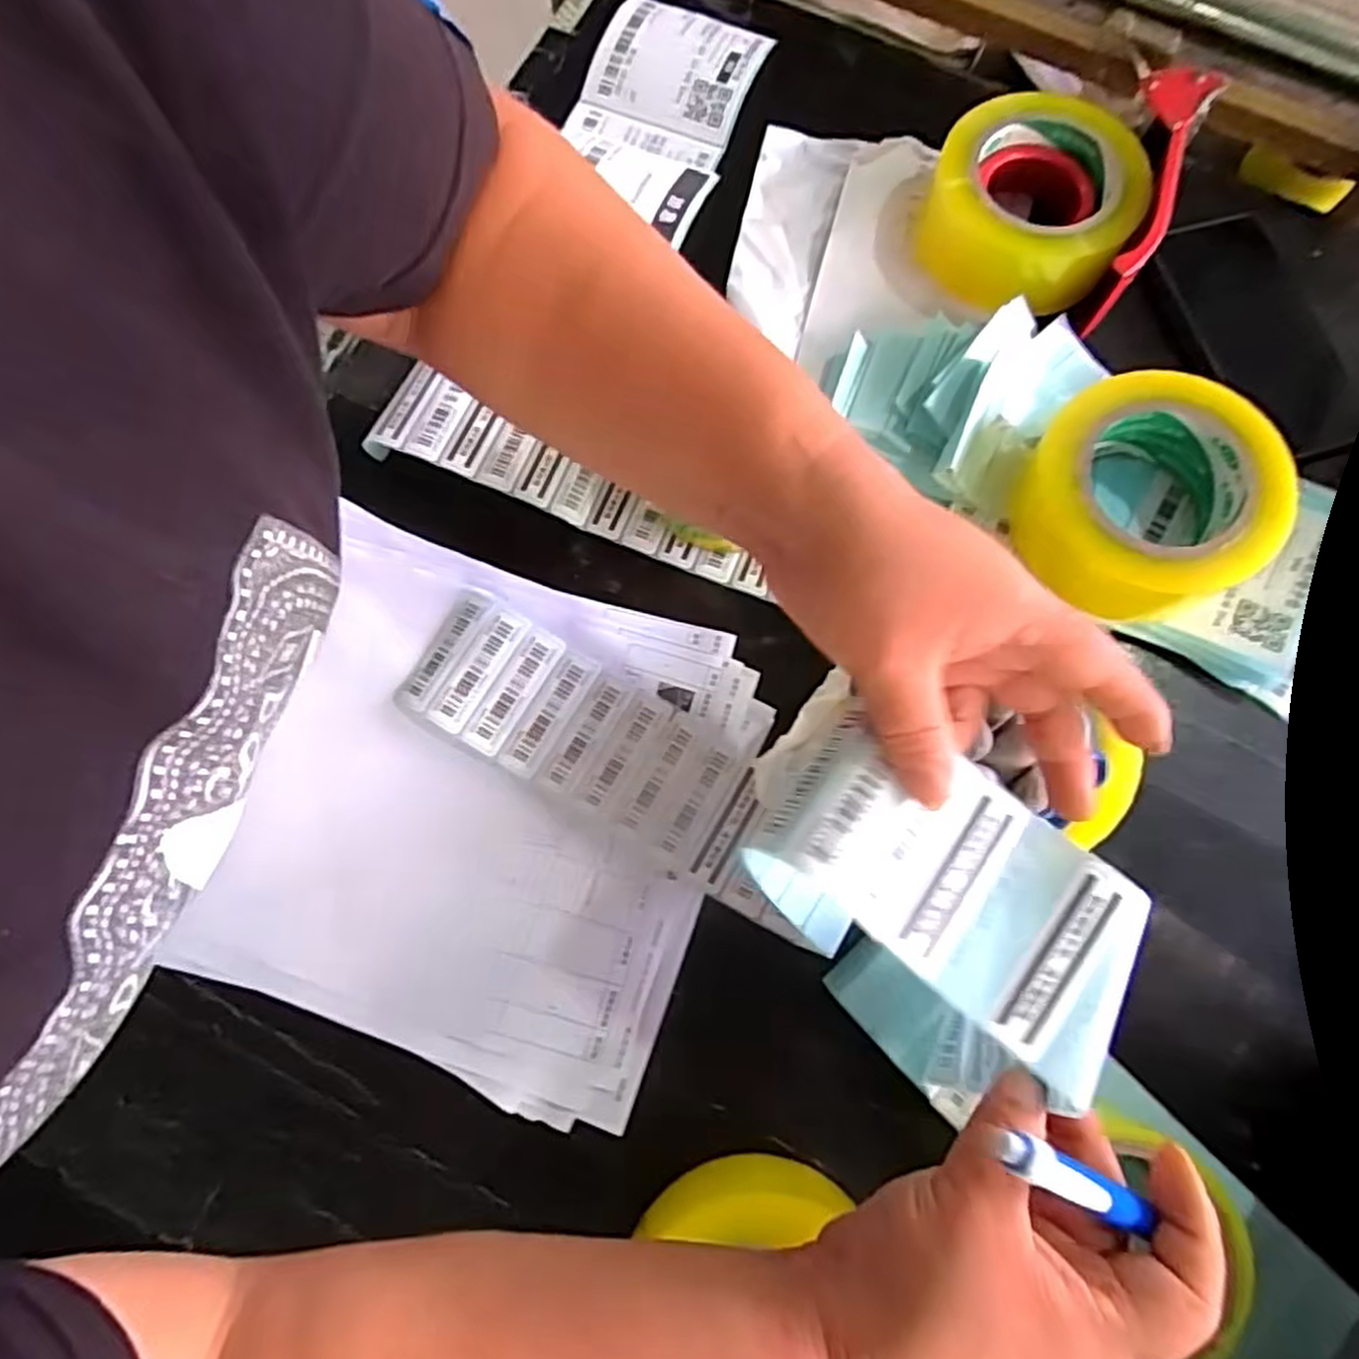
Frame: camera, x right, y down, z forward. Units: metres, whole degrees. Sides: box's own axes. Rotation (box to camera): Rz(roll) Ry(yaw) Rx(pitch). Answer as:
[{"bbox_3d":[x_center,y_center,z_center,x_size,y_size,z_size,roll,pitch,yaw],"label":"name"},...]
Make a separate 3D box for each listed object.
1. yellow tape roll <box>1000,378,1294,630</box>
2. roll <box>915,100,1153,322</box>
[{"bbox_3d":[0.236,-0.089,0.398,0.116,0.049,0.127,0,77,1],"label":"yellow tape roll"},{"bbox_3d":[0.199,-0.273,0.446,0.110,0.044,0.115,0,77,1],"label":"roll"}]

